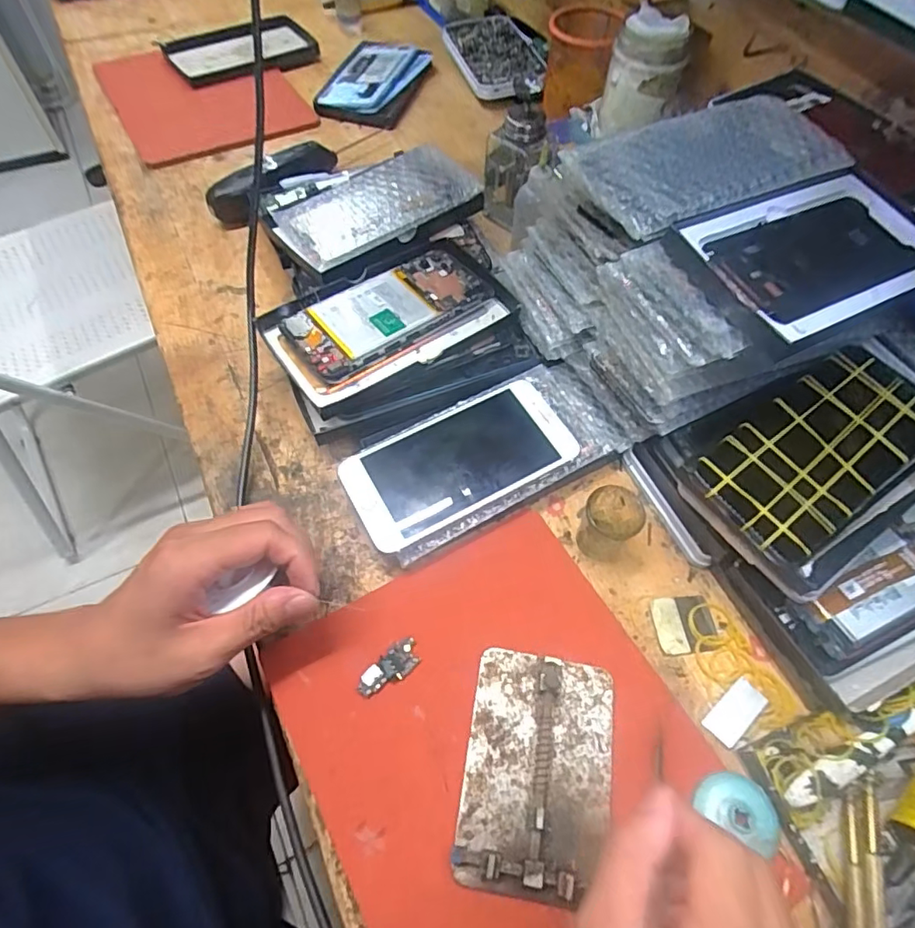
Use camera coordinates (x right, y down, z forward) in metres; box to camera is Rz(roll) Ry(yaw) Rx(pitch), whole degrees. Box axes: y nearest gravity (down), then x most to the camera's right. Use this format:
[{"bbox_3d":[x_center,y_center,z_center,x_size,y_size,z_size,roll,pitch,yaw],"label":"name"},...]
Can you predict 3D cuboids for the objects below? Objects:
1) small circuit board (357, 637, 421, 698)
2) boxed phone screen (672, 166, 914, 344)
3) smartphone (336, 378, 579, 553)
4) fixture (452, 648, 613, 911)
[{"bbox_3d":[-0.041,0.122,0.329,0.041,0.004,0.018,-33,66,-20],"label":"small circuit board"},{"bbox_3d":[0.222,-0.130,0.331,0.162,0.019,0.095,-24,63,-15],"label":"boxed phone screen"},{"bbox_3d":[0.002,-0.004,0.382,0.157,0.008,0.077,-26,64,-13],"label":"smartphone"},{"bbox_3d":[0.046,0.166,0.301,0.079,0.014,0.116,10,59,4],"label":"fixture"}]

